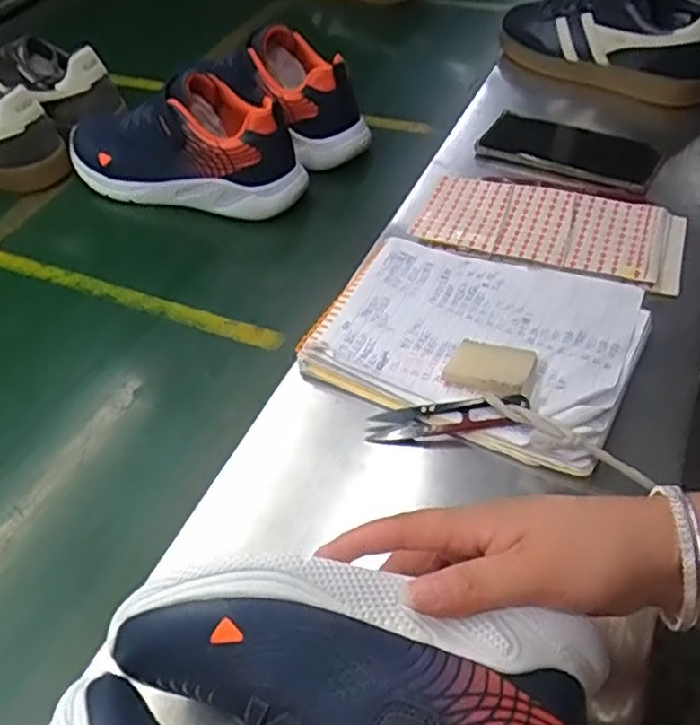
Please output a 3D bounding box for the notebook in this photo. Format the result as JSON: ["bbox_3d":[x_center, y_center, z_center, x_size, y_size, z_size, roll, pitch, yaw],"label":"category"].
[{"bbox_3d":[0.088,-0.022,0.499,0.212,0.016,0.165,20,52,21],"label":"notebook"}]

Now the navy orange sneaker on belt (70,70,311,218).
[{"bbox_3d":[-0.170,-0.218,0.683,0.253,0.110,0.081,9,43,14],"label":"navy orange sneaker on belt"}]

